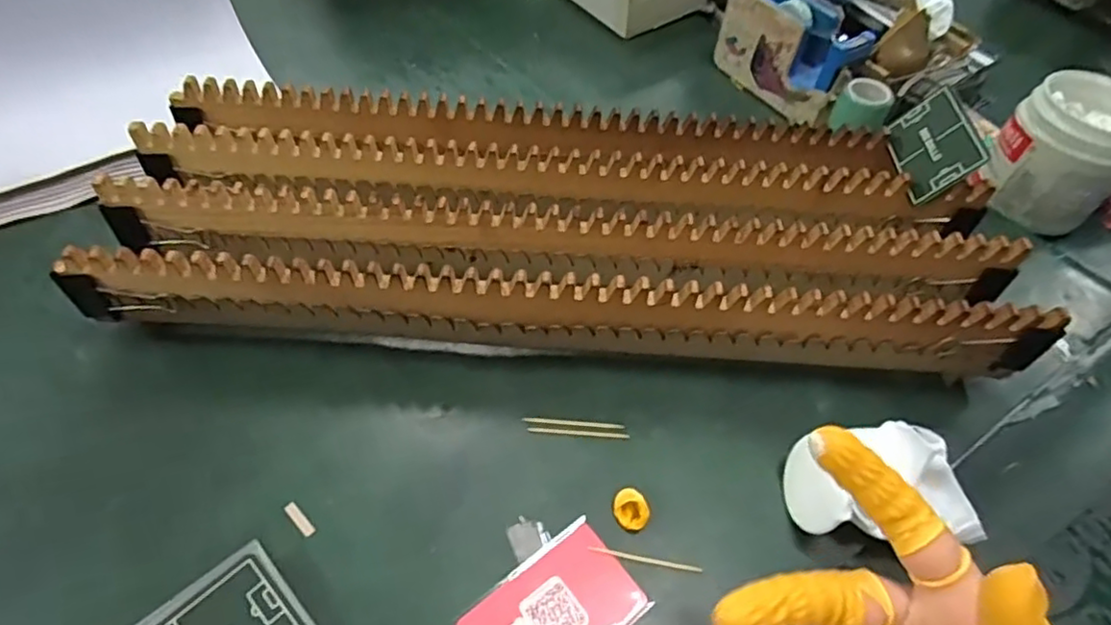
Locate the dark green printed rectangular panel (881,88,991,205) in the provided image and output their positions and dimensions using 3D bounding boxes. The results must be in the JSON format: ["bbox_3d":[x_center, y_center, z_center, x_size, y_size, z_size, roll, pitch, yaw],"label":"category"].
[{"bbox_3d":[0.257,-0.116,0.433,0.007,0.049,0.081,26,49,-30],"label":"dark green printed rectangular panel"}]

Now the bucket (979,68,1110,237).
[{"bbox_3d":[0.422,-0.134,0.523,0.097,0.083,0.090,2,52,-2],"label":"bucket"}]

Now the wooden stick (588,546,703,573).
[{"bbox_3d":[0.049,0.132,0.341,0.060,0.004,0.004,11,53,5],"label":"wooden stick"}]

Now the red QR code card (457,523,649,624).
[{"bbox_3d":[0.000,0.152,0.323,0.086,0.004,0.053,-29,60,-23],"label":"red QR code card"}]

